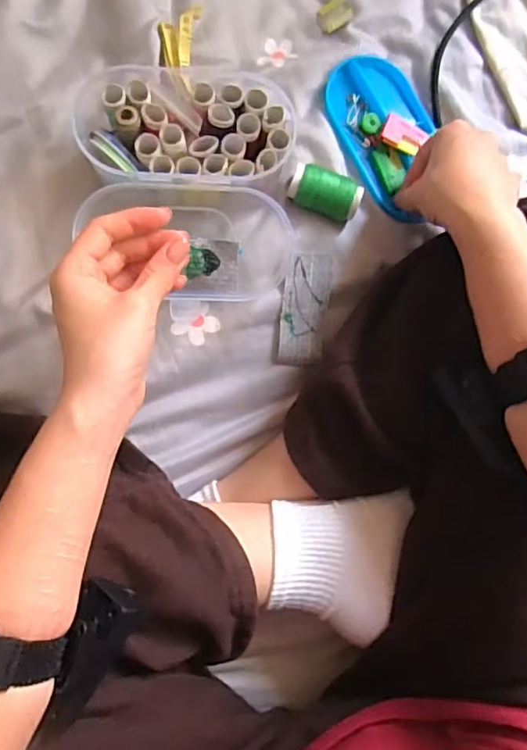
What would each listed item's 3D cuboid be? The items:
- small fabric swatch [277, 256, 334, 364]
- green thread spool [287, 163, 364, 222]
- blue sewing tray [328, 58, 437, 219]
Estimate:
[{"bbox_3d":[0.032,-0.051,0.440,0.036,0.007,0.084,6,85,-4],"label":"small fabric swatch"},{"bbox_3d":[0.047,-0.139,0.444,0.054,0.026,0.027,25,84,-2],"label":"green thread spool"},{"bbox_3d":[0.103,-0.192,0.461,0.076,0.019,0.136,-25,89,-7],"label":"blue sewing tray"}]

